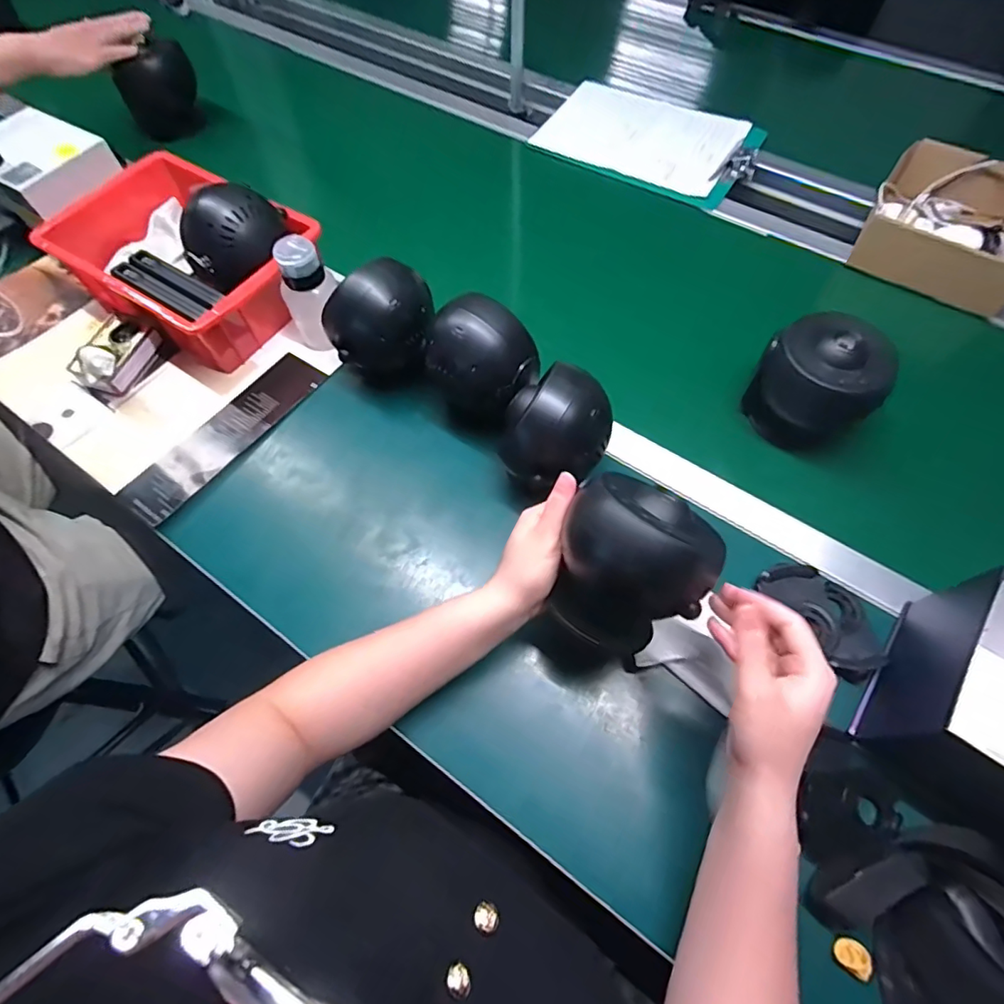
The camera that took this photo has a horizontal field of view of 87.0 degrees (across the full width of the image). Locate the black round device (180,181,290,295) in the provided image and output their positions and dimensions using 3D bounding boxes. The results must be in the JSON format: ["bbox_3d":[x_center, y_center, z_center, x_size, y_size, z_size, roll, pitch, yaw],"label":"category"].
[{"bbox_3d":[-0.308,-0.309,0.619,0.107,0.083,0.107,-7,61,-2],"label":"black round device"}]

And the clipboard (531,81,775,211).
[{"bbox_3d":[0.226,-0.558,0.816,0.321,0.020,0.217,21,69,7],"label":"clipboard"}]

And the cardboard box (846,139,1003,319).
[{"bbox_3d":[0.583,-0.353,0.684,0.191,0.082,0.177,30,66,17],"label":"cardboard box"}]

